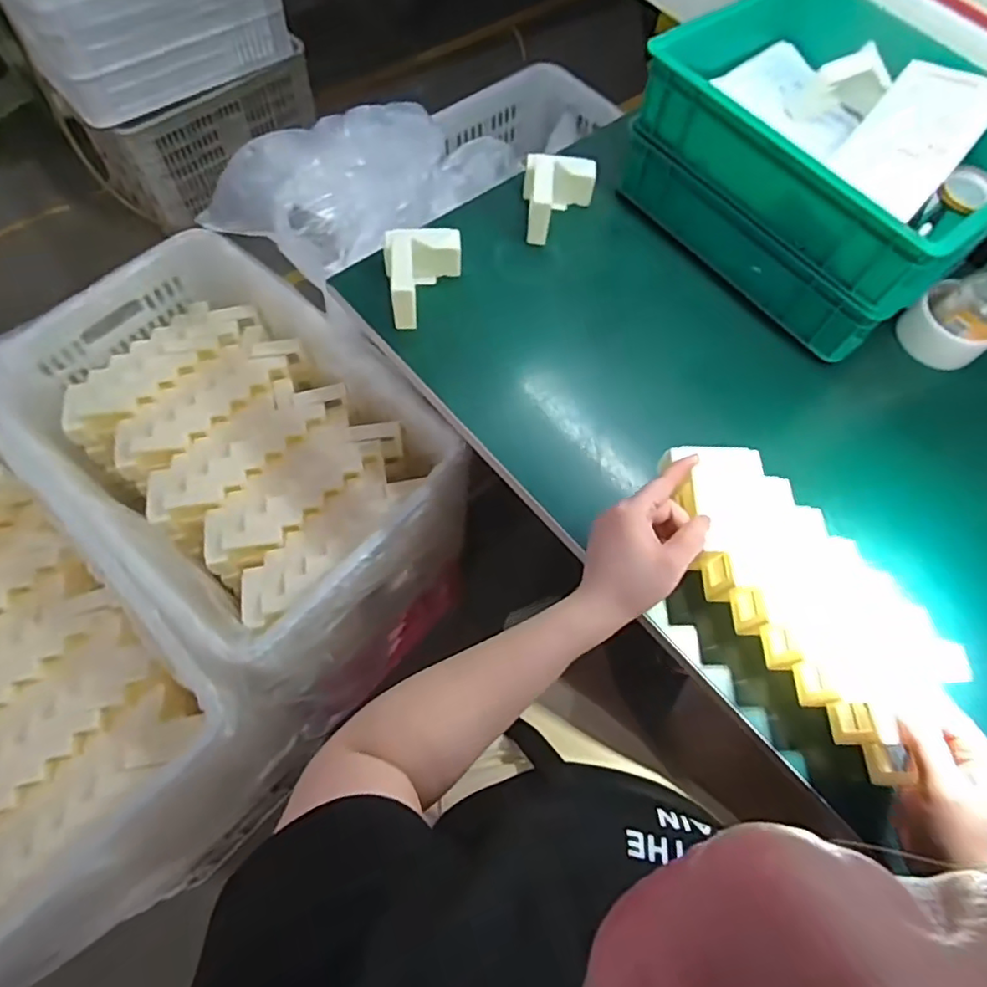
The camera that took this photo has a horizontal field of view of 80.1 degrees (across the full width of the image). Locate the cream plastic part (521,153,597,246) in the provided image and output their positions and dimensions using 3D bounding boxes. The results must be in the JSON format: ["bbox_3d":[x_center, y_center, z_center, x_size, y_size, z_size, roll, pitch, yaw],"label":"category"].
[{"bbox_3d":[0.071,-0.329,0.652,0.078,0.054,0.094,10,66,2],"label":"cream plastic part"}]

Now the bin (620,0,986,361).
[{"bbox_3d":[0.341,-0.348,0.616,0.253,0.149,0.340,-38,73,-18],"label":"bin"}]

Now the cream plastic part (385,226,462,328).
[{"bbox_3d":[-0.068,-0.222,0.596,0.074,0.058,0.095,-3,66,-5],"label":"cream plastic part"}]

